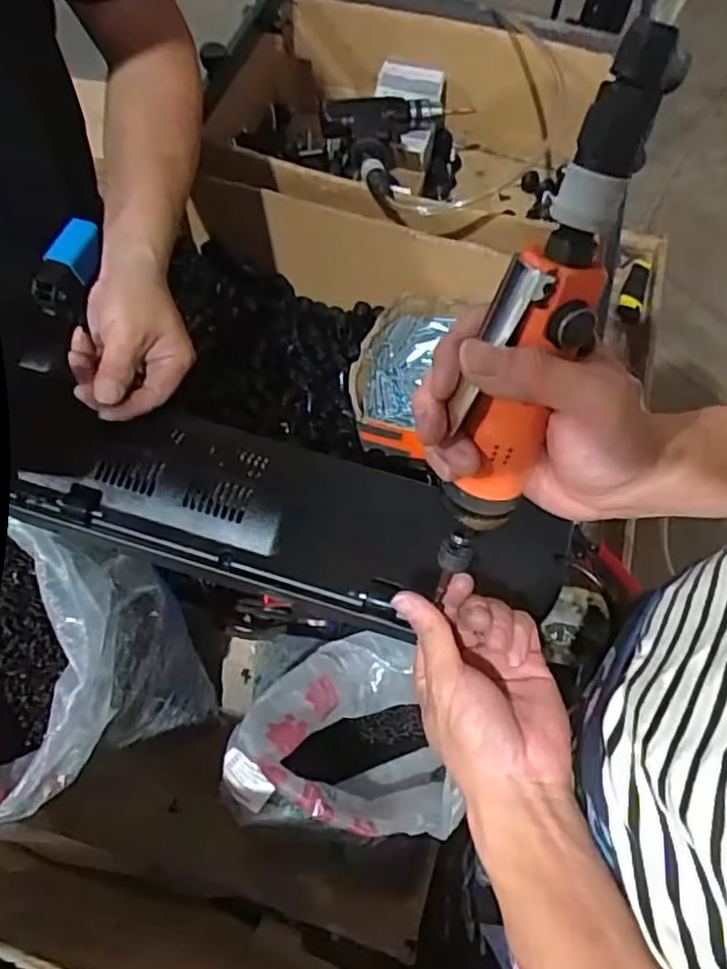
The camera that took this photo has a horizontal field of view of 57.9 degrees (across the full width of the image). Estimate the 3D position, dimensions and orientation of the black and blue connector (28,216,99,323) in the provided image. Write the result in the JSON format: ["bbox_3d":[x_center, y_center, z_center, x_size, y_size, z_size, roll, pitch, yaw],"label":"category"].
[{"bbox_3d":[-0.261,-0.195,0.582,0.037,0.029,0.087,14,77,3],"label":"black and blue connector"}]

